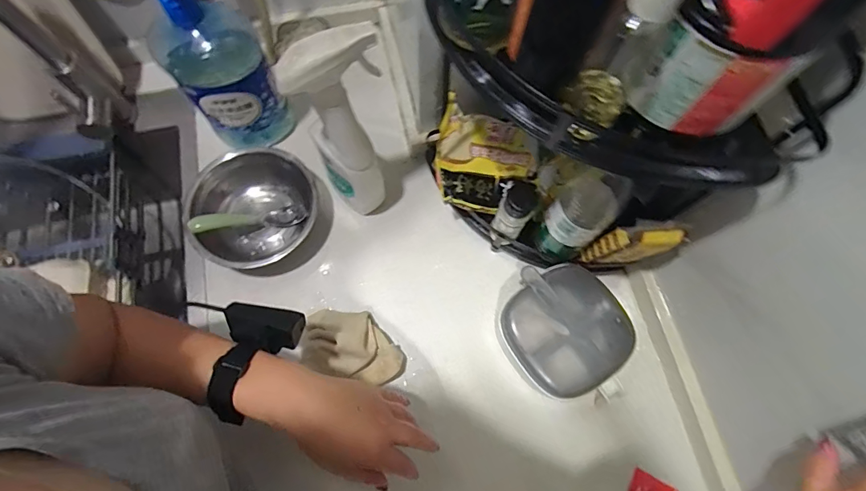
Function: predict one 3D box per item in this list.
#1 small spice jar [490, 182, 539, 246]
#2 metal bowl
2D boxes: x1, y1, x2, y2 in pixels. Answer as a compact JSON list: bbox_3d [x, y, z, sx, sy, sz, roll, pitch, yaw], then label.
[{"bbox_3d":[0.096,-0.035,0.517,0.036,0.116,0.032,35,74,10],"label":"small spice jar"},{"bbox_3d":[-0.236,-0.046,0.568,0.143,0.068,0.165,13,71,2],"label":"metal bowl"}]

